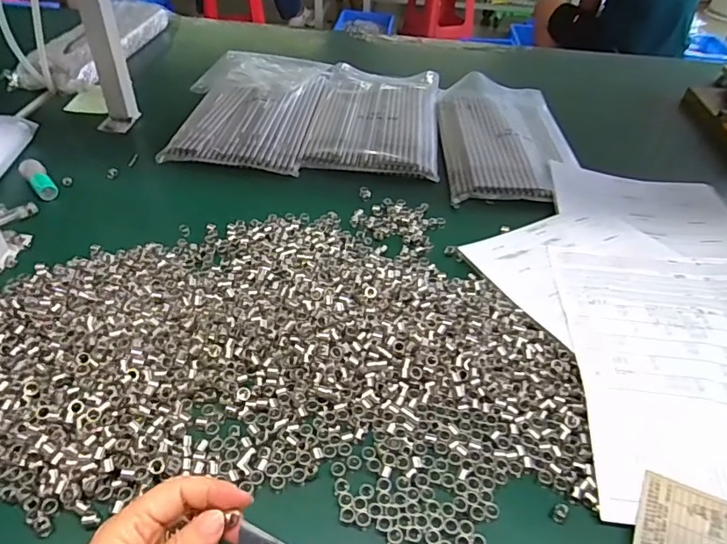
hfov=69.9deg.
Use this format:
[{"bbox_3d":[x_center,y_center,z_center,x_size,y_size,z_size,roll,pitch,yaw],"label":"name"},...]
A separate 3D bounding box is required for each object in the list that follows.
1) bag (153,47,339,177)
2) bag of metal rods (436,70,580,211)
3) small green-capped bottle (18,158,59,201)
[{"bbox_3d":[-0.169,-0.253,0.780,0.201,0.029,0.311,6,41,2],"label":"bag"},{"bbox_3d":[0.206,-0.204,0.755,0.182,0.029,0.329,4,41,0],"label":"bag of metal rods"},{"bbox_3d":[-0.382,-0.108,0.613,0.025,0.025,0.064,-28,51,-32],"label":"small green-capped bottle"}]

